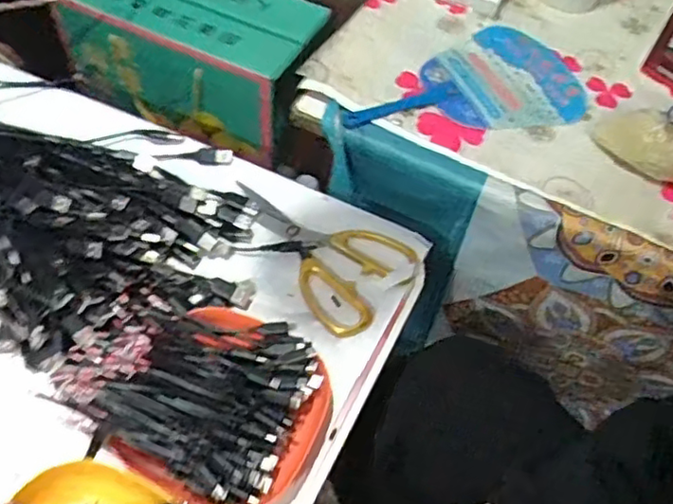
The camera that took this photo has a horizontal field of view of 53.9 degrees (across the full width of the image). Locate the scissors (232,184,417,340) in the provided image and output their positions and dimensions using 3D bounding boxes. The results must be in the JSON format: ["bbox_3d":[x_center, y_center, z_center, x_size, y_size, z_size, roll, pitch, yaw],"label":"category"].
[{"bbox_3d":[-0.021,-0.008,0.575,0.171,0.011,0.104,35,60,18],"label":"scissors"}]

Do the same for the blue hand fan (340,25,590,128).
[{"bbox_3d":[0.129,-0.179,0.689,0.255,0.019,0.142,-10,57,-12],"label":"blue hand fan"}]

